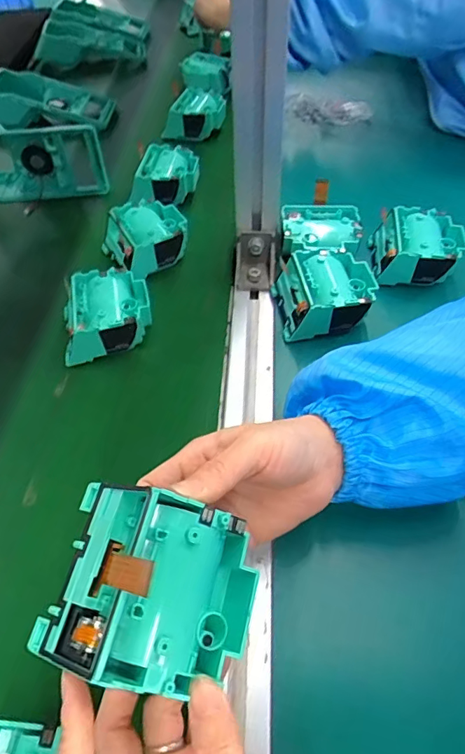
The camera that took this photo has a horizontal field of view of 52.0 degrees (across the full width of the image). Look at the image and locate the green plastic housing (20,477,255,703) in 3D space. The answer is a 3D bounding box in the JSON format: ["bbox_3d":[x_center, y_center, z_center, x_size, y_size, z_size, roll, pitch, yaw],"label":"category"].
[{"bbox_3d":[-0.034,0.087,0.200,0.081,0.049,0.071,11,54,10],"label":"green plastic housing"}]

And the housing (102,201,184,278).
[{"bbox_3d":[-0.088,-0.145,0.490,0.080,0.037,0.082,-31,58,-20],"label":"housing"}]

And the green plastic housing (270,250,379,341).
[{"bbox_3d":[0.081,-0.074,0.426,0.081,0.045,0.080,-6,53,-3],"label":"green plastic housing"}]

